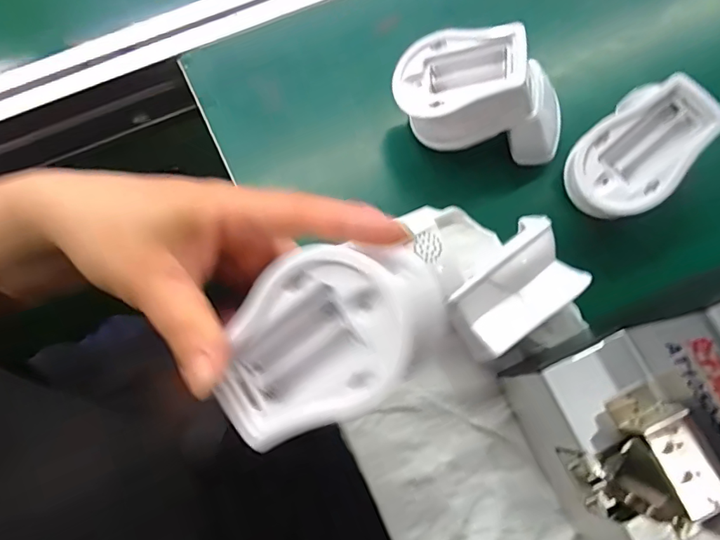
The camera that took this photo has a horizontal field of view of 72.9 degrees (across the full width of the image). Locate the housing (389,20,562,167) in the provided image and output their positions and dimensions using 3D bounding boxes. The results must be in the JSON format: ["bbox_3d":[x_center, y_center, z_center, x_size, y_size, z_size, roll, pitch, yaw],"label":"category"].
[{"bbox_3d":[0.088,-0.126,0.344,0.122,0.077,0.064,2,74,-1],"label":"housing"}]

